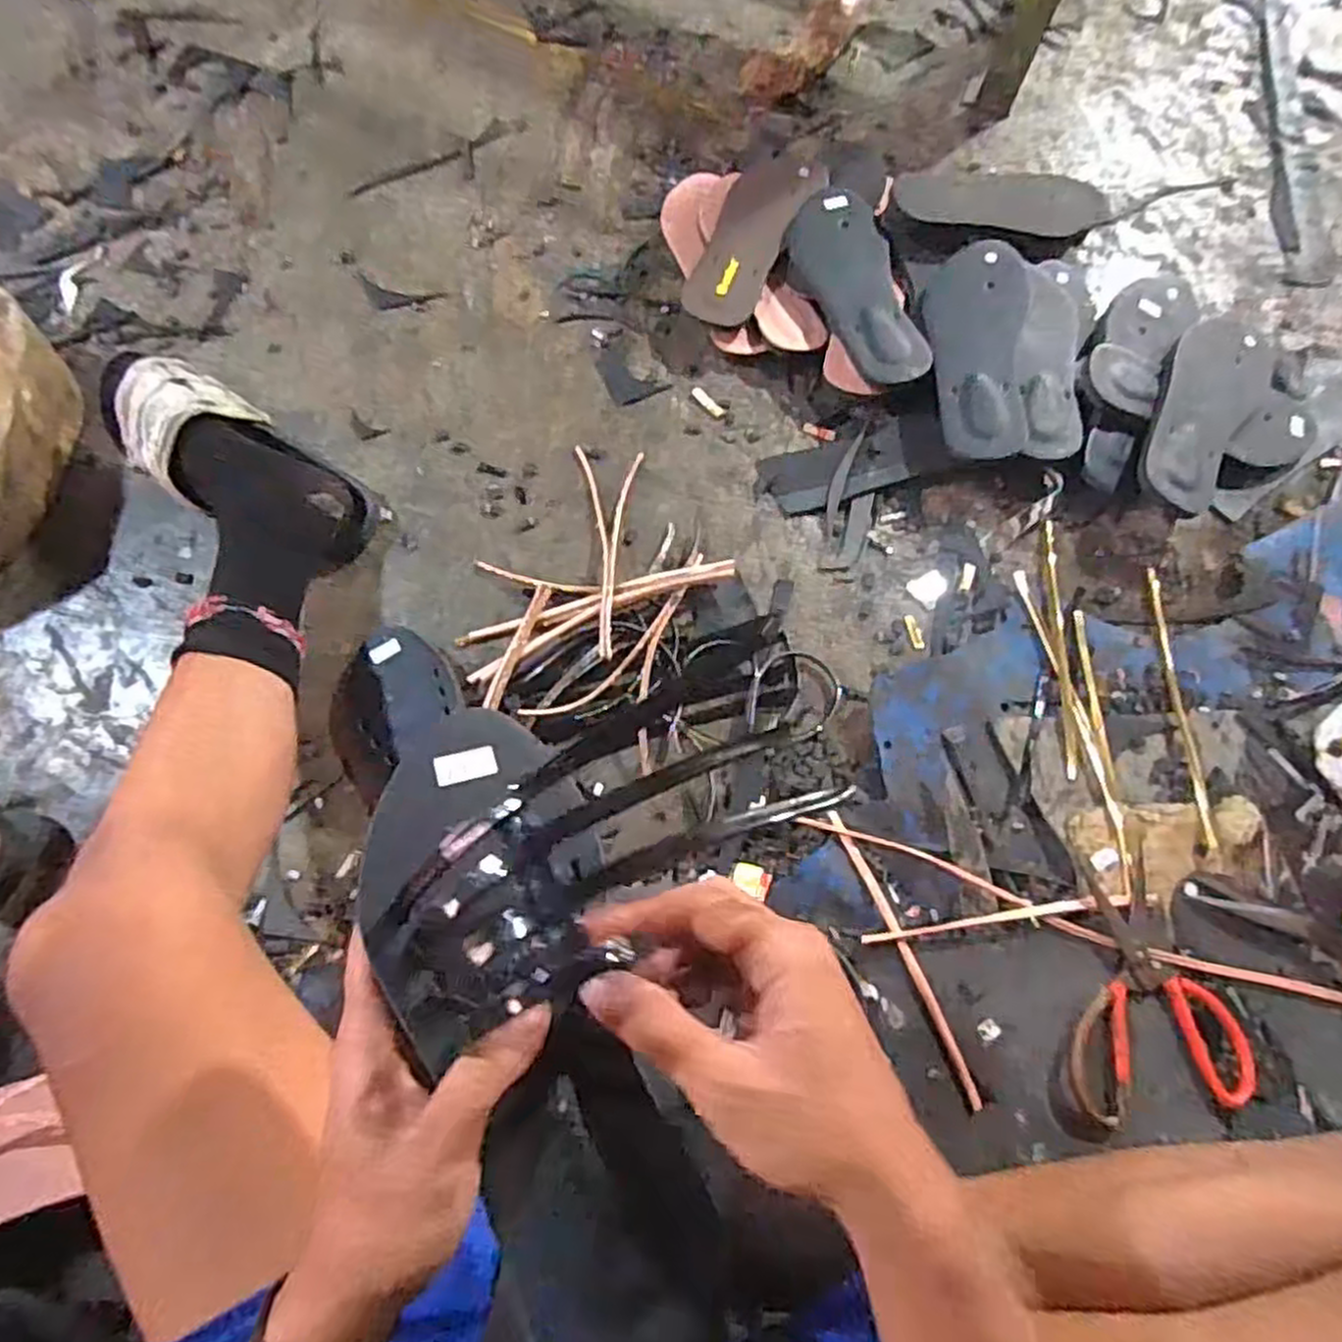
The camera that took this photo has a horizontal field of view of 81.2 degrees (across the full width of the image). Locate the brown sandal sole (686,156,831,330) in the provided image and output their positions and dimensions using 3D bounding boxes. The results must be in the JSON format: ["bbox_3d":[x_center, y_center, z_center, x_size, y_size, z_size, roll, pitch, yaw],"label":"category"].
[{"bbox_3d":[0.087,-0.465,0.834,0.082,0.028,0.230,23,72,6],"label":"brown sandal sole"}]

